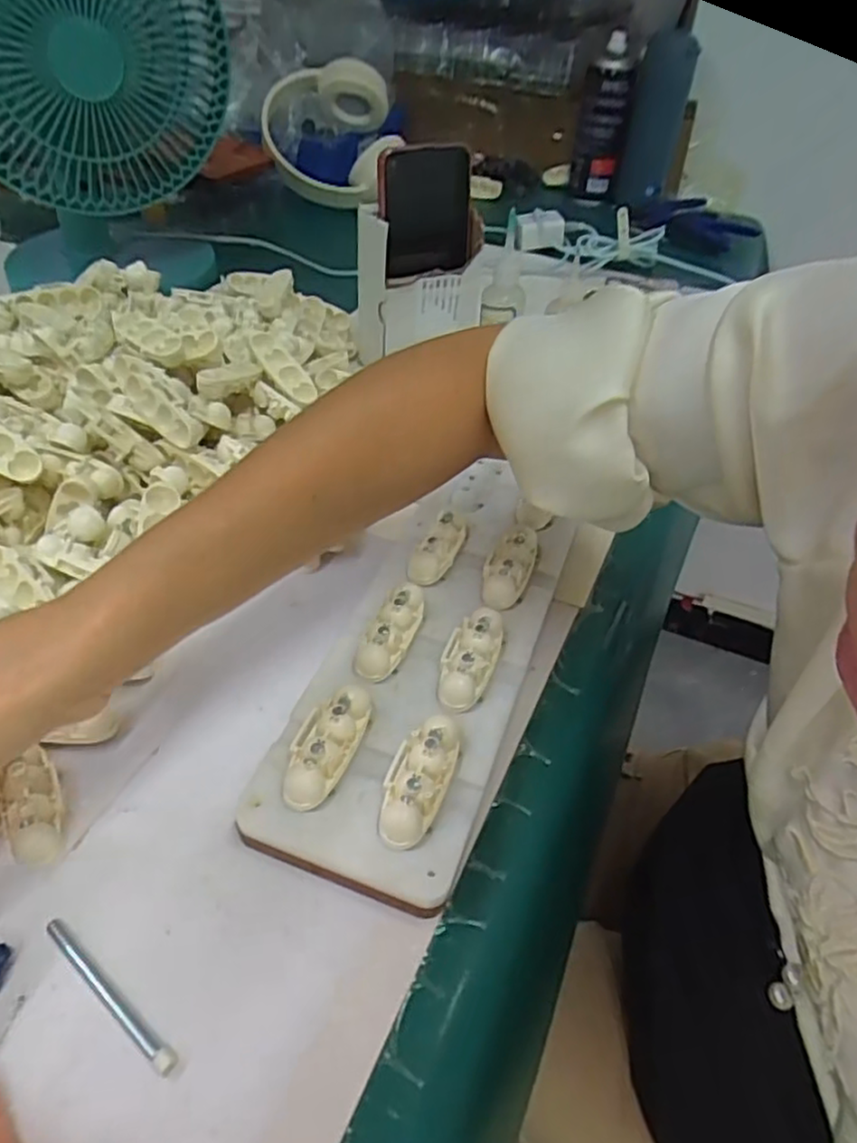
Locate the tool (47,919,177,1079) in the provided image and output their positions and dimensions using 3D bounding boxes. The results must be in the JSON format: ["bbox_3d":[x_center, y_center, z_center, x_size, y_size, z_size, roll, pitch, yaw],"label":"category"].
[{"bbox_3d":[-0.122,0.160,0.269,0.077,0.004,0.007,31,51,25],"label":"tool"}]

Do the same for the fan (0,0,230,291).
[{"bbox_3d":[-0.284,-0.392,0.593,0.217,0.289,0.150,-9,46,-13],"label":"fan"}]

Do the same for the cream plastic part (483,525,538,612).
[{"bbox_3d":[0.047,-0.003,0.413,0.026,0.017,0.062,17,46,12],"label":"cream plastic part"}]

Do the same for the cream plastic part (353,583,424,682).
[{"bbox_3d":[-0.020,0.032,0.374,0.021,0.016,0.059,17,46,13],"label":"cream plastic part"}]

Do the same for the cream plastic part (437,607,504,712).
[{"bbox_3d":[0.021,0.045,0.365,0.026,0.015,0.059,16,46,12],"label":"cream plastic part"}]

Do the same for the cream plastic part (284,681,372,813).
[{"bbox_3d":[-0.048,0.079,0.325,0.026,0.015,0.061,14,46,10],"label":"cream plastic part"}]

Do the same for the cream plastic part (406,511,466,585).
[{"bbox_3d":[0.008,-0.015,0.422,0.020,0.016,0.062,21,47,16],"label":"cream plastic part"}]

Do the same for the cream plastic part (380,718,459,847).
[{"bbox_3d":[-0.004,0.092,0.314,0.026,0.015,0.059,15,46,11],"label":"cream plastic part"}]

